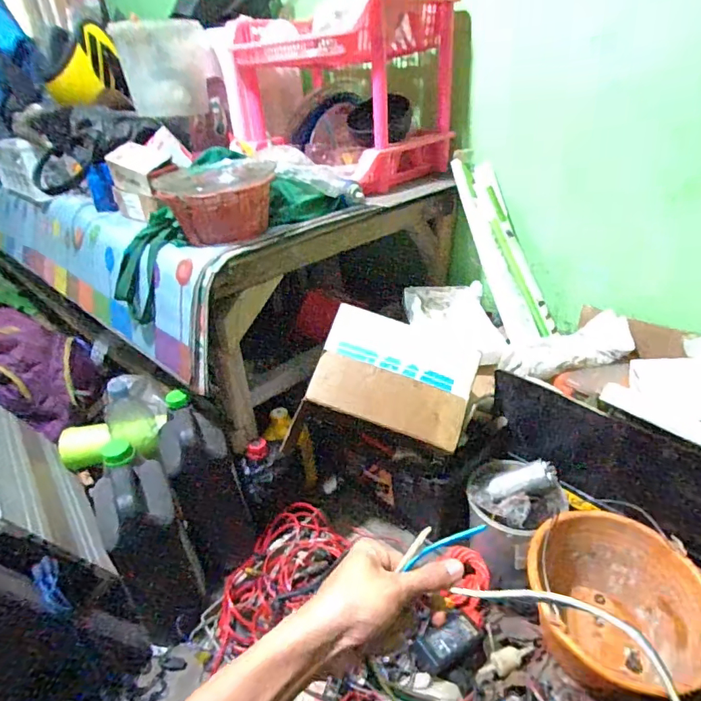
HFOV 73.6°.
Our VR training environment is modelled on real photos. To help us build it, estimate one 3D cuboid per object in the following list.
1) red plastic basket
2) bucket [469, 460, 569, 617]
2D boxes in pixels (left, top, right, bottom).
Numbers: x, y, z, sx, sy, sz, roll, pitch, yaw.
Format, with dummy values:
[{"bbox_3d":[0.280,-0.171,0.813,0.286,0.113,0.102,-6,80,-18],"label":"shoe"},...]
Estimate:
[{"bbox_3d":[-0.230,-0.267,0.842,0.198,0.100,0.204,-16,32,-19],"label":"red plastic basket"},{"bbox_3d":[0.298,0.326,0.865,0.164,0.202,0.167,7,32,19],"label":"bucket"}]

